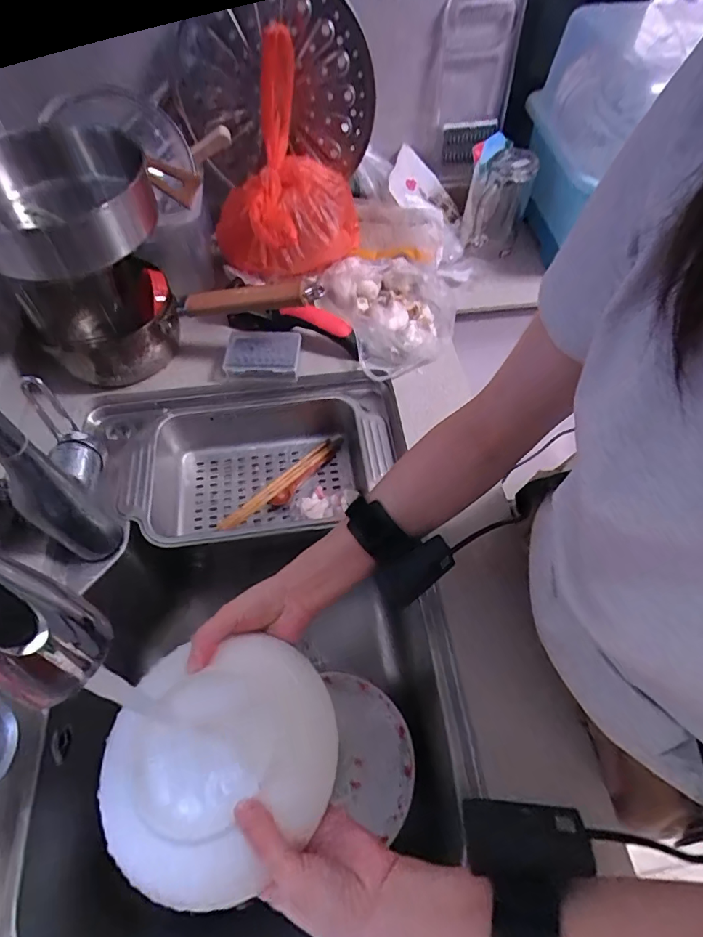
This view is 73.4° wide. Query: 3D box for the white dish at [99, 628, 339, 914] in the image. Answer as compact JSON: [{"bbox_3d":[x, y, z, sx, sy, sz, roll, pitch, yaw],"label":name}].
[{"bbox_3d":[-0.099,0.206,0.339,0.167,0.054,0.163,0,58,0],"label":"white dish"}]

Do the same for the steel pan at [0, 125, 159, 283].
[{"bbox_3d":[-0.319,-0.291,0.511,0.192,0.090,0.231,-16,59,-10],"label":"steel pan"}]

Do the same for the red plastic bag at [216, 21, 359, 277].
[{"bbox_3d":[-0.087,-0.375,0.607,0.150,0.235,0.185,24,61,14],"label":"red plastic bag"}]

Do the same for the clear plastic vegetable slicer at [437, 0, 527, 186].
[{"bbox_3d":[0.182,-0.554,0.694,0.102,0.230,0.022,-9,46,-5],"label":"clear plastic vegetable slicer"}]

